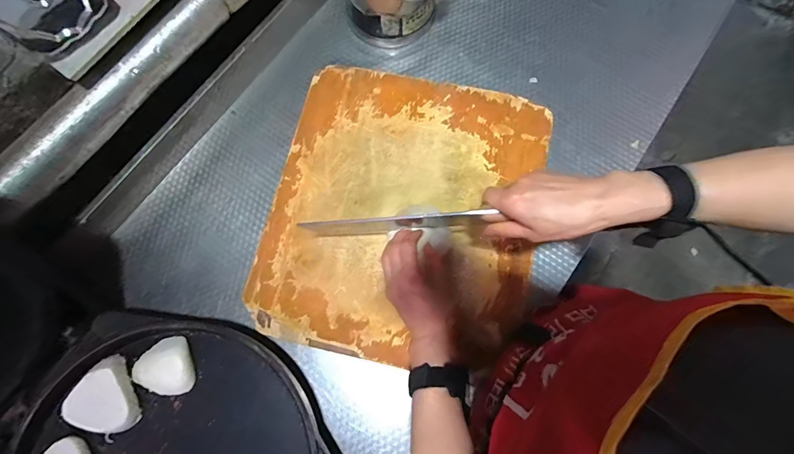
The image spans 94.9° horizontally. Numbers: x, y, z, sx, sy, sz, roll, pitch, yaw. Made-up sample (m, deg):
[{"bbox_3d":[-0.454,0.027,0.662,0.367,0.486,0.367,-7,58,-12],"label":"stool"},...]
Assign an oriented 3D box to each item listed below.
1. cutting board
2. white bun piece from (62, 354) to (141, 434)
[{"bbox_3d":[0.011,-0.029,0.547,0.388,0.019,0.434,13,77,3],"label":"cutting board"},{"bbox_3d":[-0.358,0.209,0.438,0.064,0.025,0.085,-28,74,-5],"label":"white bun piece"}]

